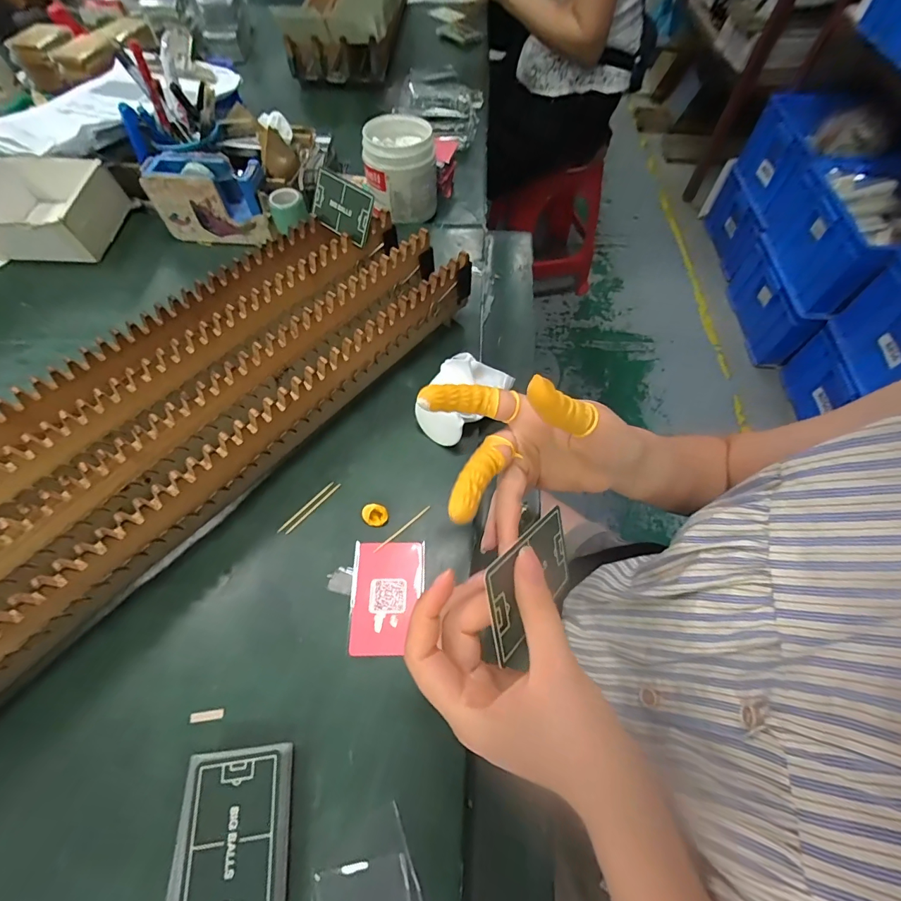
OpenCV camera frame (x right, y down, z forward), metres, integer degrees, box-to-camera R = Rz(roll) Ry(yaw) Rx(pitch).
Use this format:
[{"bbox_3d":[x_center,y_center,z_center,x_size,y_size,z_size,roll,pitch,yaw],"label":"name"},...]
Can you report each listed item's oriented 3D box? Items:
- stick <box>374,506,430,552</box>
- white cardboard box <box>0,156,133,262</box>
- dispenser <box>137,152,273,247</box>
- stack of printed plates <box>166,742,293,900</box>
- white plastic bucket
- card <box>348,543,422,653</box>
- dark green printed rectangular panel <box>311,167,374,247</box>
[{"bbox_3d":[-0.041,0.067,0.361,0.060,0.004,0.004,-36,67,-18],"label":"stick"},{"bbox_3d":[-0.519,-0.307,0.534,0.165,0.062,0.132,5,61,2],"label":"white cardboard box"},{"bbox_3d":[-0.292,-0.313,0.522,0.140,0.078,0.062,7,61,4],"label":"dispenser"},{"bbox_3d":[-0.133,0.237,0.257,0.065,0.018,0.088,-6,61,-4],"label":"stack of printed plates"},{"bbox_3d":[-0.066,-0.381,0.565,0.090,0.083,0.097,0,61,0],"label":"white plastic bucket"},{"bbox_3d":[-0.050,0.115,0.334,0.053,0.004,0.086,1,61,0],"label":"card"},{"bbox_3d":[-0.114,-0.253,0.435,0.081,0.049,0.007,37,32,15],"label":"dark green printed rectangular panel"}]

